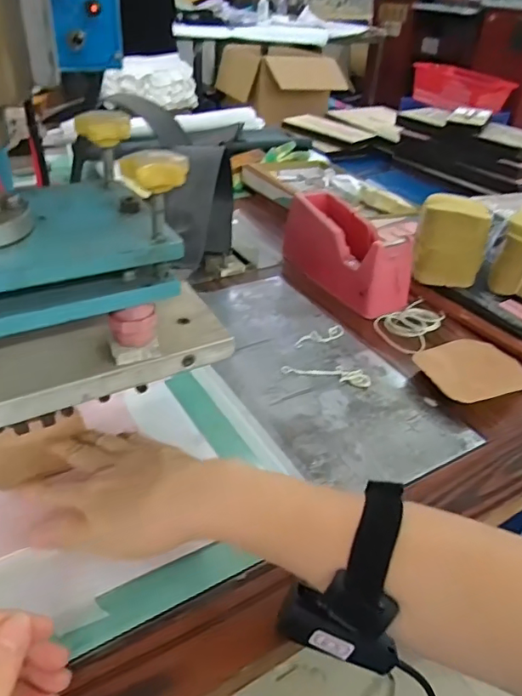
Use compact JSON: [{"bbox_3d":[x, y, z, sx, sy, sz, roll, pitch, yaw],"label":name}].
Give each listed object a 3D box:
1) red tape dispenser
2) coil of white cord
[{"bbox_3d":[0.108,-0.131,0.690,0.076,0.083,0.196,-15,41,-25],"label":"red tape dispenser"},{"bbox_3d":[0.181,-0.031,0.643,0.065,0.011,0.113,24,40,24],"label":"coil of white cord"}]

